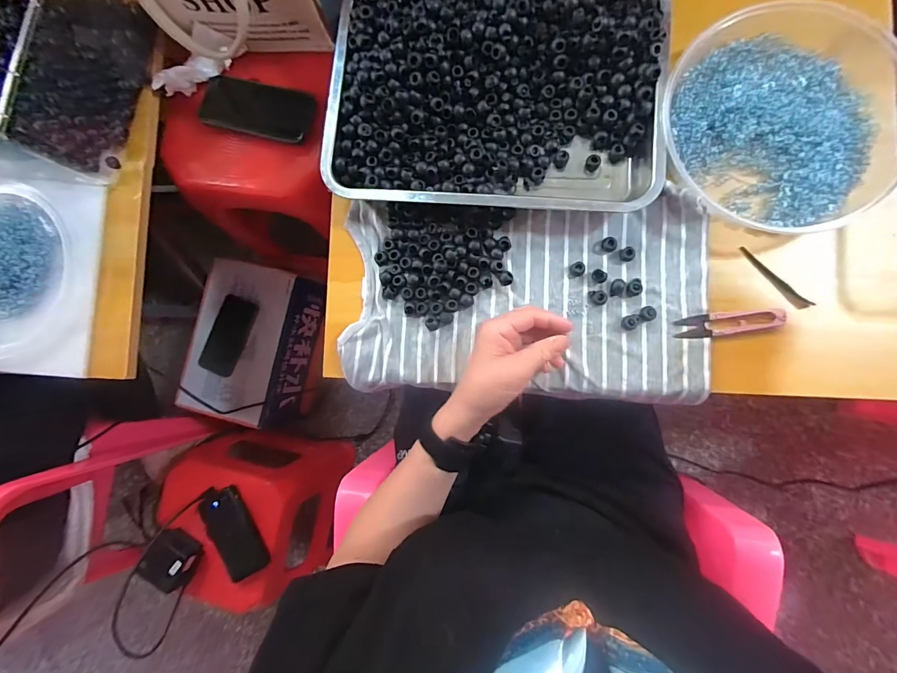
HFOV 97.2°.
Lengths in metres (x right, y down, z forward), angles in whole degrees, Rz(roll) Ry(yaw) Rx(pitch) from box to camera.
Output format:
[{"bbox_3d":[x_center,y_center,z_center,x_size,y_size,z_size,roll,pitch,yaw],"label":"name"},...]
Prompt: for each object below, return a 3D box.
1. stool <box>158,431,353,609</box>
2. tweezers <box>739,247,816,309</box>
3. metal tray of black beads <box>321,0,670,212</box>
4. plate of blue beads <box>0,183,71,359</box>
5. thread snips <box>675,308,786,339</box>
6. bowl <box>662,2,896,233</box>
[{"bbox_3d":[-0.401,0.355,0.839,0.274,0.263,0.250,10,87,6],"label":"stool"},{"bbox_3d":[0.336,-0.060,0.406,0.012,0.007,0.088,-43,83,2],"label":"tweezers"},{"bbox_3d":[0.046,-0.256,0.420,0.339,0.050,0.240,6,87,6],"label":"metal tray of black beads"},{"bbox_3d":[-0.620,-0.089,0.536,0.213,0.048,0.238,12,88,7],"label":"plate of blue beads"},{"bbox_3d":[0.286,-0.014,0.402,0.101,0.007,0.025,-10,85,5],"label":"thread snips"},{"bbox_3d":[0.335,-0.222,0.396,0.232,0.042,0.224,0,86,6],"label":"bowl"}]

